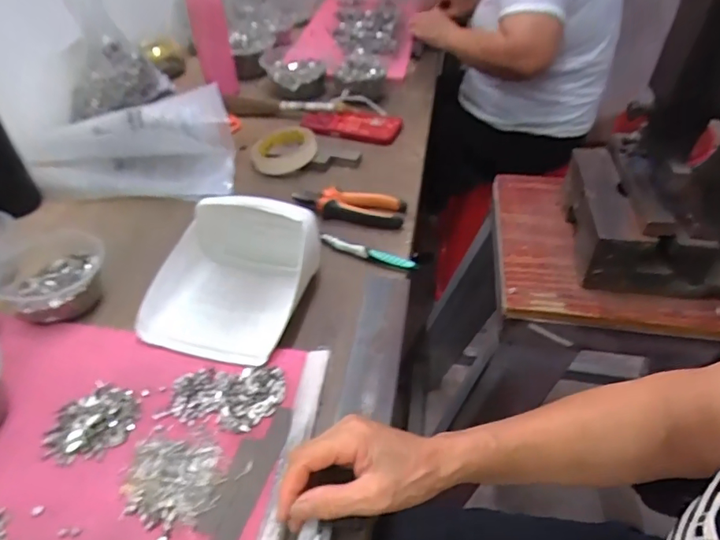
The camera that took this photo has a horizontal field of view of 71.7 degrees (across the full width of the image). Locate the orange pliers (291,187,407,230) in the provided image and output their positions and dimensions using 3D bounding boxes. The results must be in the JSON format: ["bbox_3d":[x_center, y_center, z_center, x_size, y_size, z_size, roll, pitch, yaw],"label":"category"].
[{"bbox_3d":[-0.016,-0.084,0.664,0.148,0.026,0.052,3,42,5],"label":"orange pliers"}]

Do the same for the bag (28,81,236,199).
[{"bbox_3d":[-0.339,-0.192,0.741,0.291,0.116,0.154,0,43,0],"label":"bag"}]

